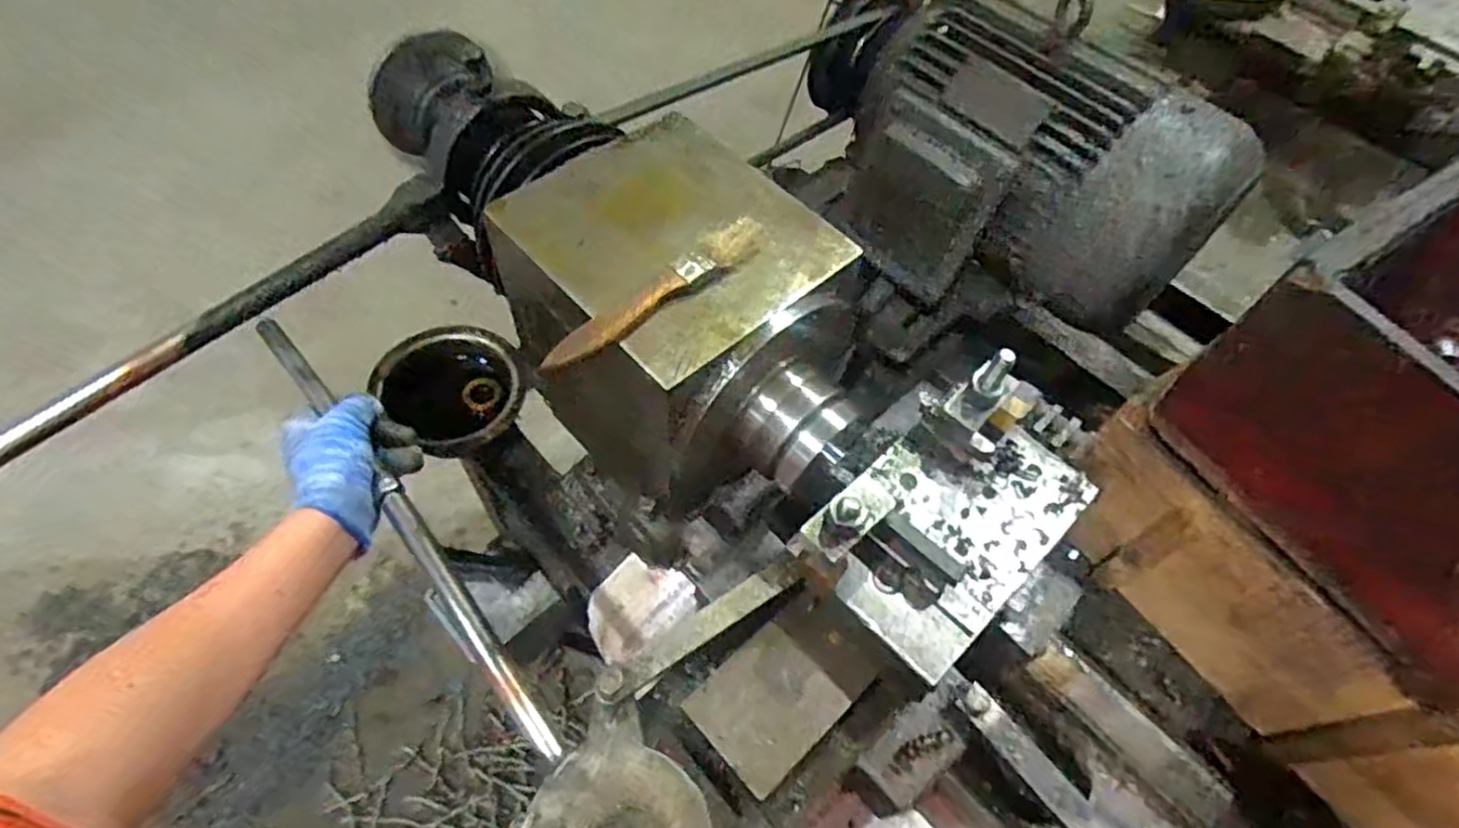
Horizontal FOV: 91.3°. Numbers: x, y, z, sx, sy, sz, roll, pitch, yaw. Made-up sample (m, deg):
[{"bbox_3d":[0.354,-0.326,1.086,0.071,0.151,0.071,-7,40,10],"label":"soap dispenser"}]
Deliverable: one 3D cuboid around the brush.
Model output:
[{"bbox_3d":[-0.039,-0.068,0.388,0.151,0.013,0.021,-37,67,-25],"label":"brush"}]

